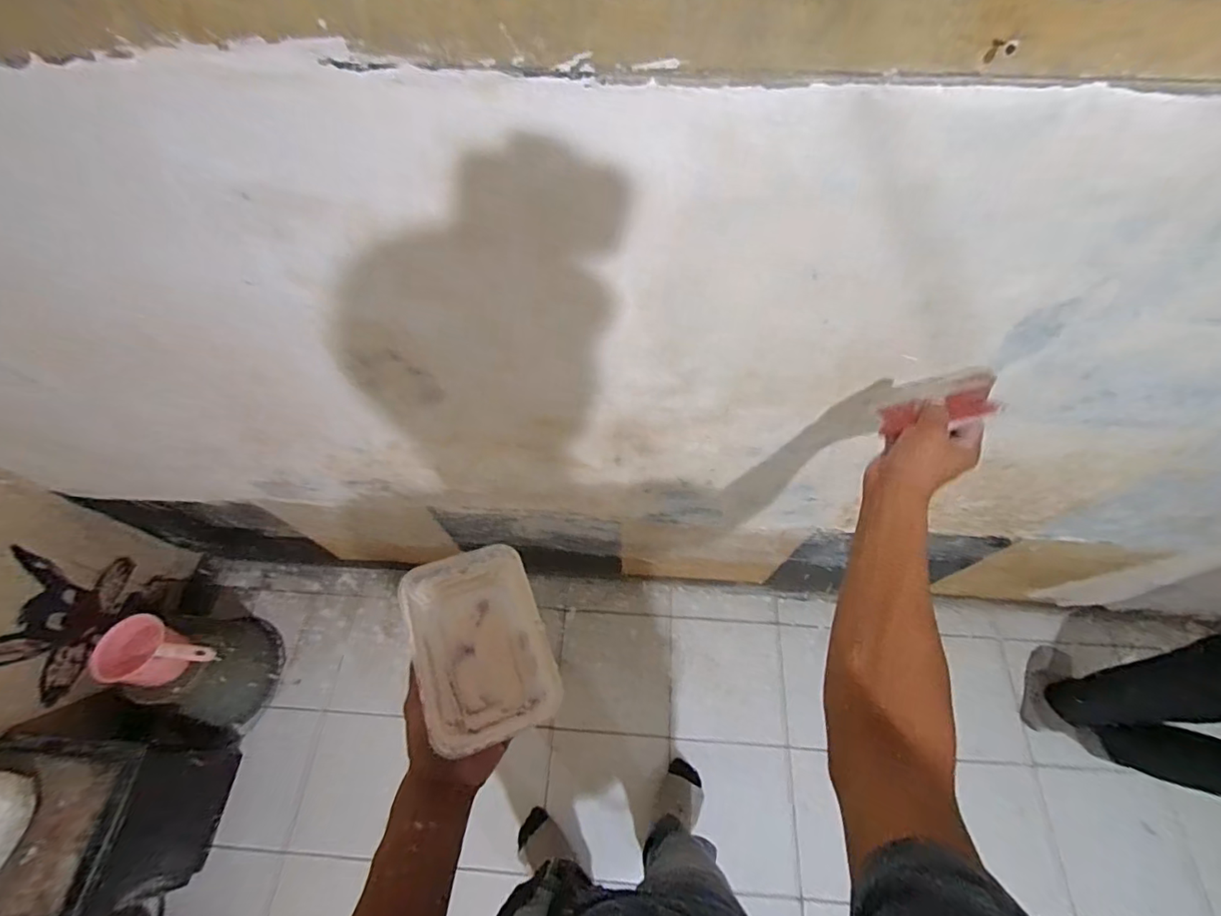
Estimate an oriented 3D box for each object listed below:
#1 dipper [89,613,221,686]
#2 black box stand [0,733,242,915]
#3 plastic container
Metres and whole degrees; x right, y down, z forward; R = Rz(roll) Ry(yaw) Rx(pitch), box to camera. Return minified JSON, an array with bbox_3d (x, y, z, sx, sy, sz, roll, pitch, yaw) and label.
[{"bbox_3d":[-0.974,0.424,1.107,0.206,0.096,0.137,16,63,7],"label":"dipper"},{"bbox_3d":[-1.005,0.728,1.045,0.252,0.409,0.322,-3,62,-2],"label":"black box stand"},{"bbox_3d":[-0.122,0.172,0.491,0.115,0.054,0.171,-16,63,-9],"label":"plastic container"}]

